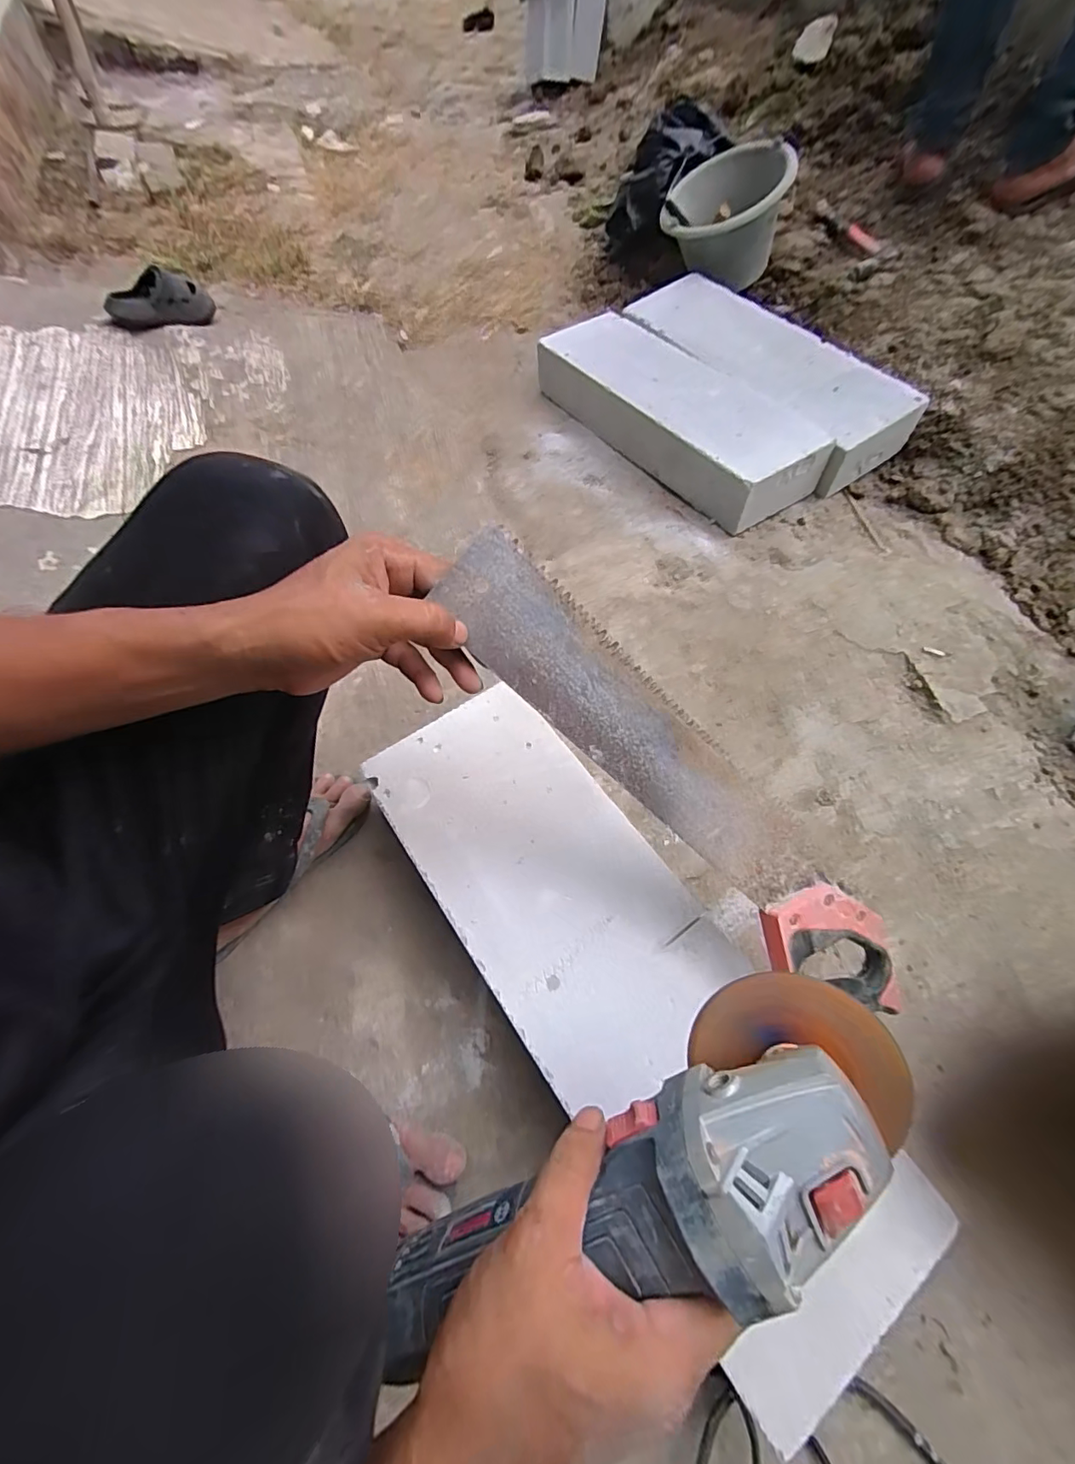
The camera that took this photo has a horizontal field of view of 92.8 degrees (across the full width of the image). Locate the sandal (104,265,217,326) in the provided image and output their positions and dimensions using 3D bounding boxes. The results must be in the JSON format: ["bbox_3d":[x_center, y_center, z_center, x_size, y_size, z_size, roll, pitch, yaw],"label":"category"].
[{"bbox_3d":[-0.746,-0.852,1.014,0.181,0.074,0.096,-22,66,-11],"label":"sandal"}]

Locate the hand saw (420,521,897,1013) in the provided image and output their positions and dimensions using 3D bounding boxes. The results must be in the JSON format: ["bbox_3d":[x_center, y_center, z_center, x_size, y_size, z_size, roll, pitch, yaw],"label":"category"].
[{"bbox_3d":[0.119,0.053,0.376,0.471,0.018,0.076,44,68,-14],"label":"hand saw"}]

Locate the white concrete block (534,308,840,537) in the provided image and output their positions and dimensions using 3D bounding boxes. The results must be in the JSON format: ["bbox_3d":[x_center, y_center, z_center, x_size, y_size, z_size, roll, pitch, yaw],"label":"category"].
[{"bbox_3d":[0.248,-0.624,0.962,0.210,0.094,0.605,-34,68,-13],"label":"white concrete block"}]

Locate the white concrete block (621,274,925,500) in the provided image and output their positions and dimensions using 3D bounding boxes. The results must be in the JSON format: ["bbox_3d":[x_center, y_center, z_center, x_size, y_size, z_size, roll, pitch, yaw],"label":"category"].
[{"bbox_3d":[0.427,-0.703,0.999,0.211,0.112,0.595,-32,68,-13],"label":"white concrete block"}]

